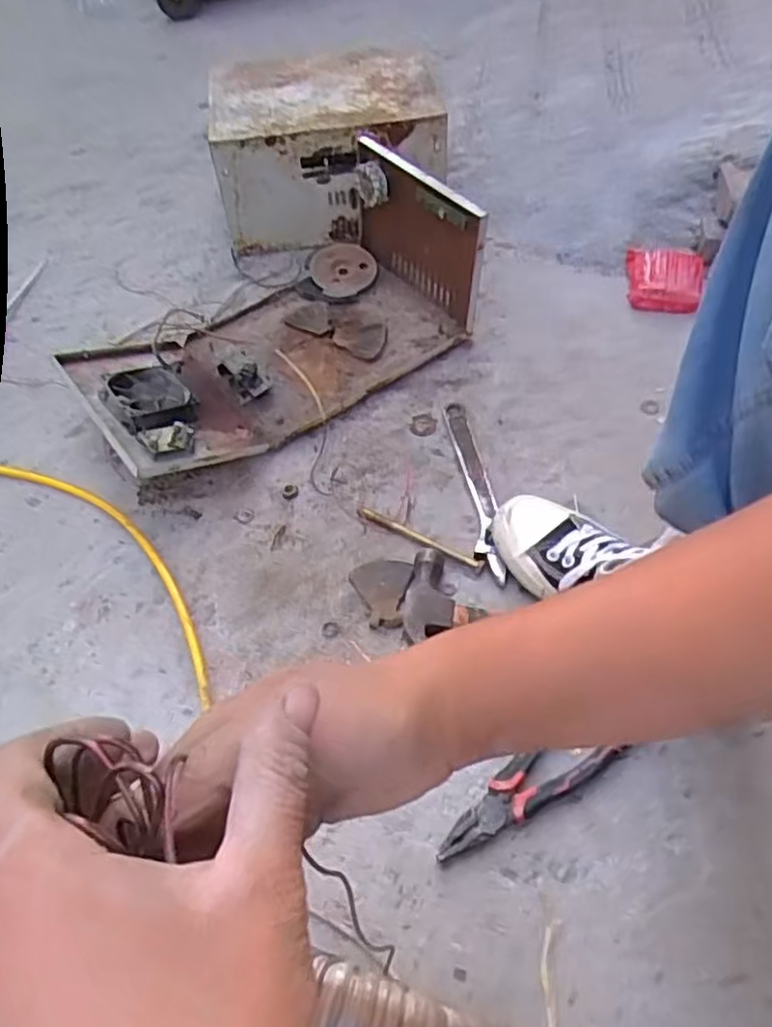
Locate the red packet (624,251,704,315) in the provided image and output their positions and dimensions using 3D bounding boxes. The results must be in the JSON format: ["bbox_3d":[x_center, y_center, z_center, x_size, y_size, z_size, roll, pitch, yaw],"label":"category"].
[{"bbox_3d":[0.369,-0.312,0.939,0.094,0.043,0.104,8,56,7],"label":"red packet"}]

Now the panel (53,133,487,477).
[{"bbox_3d":[-0.127,-0.225,0.805,0.448,0.159,0.214,-33,61,-19],"label":"panel"}]

